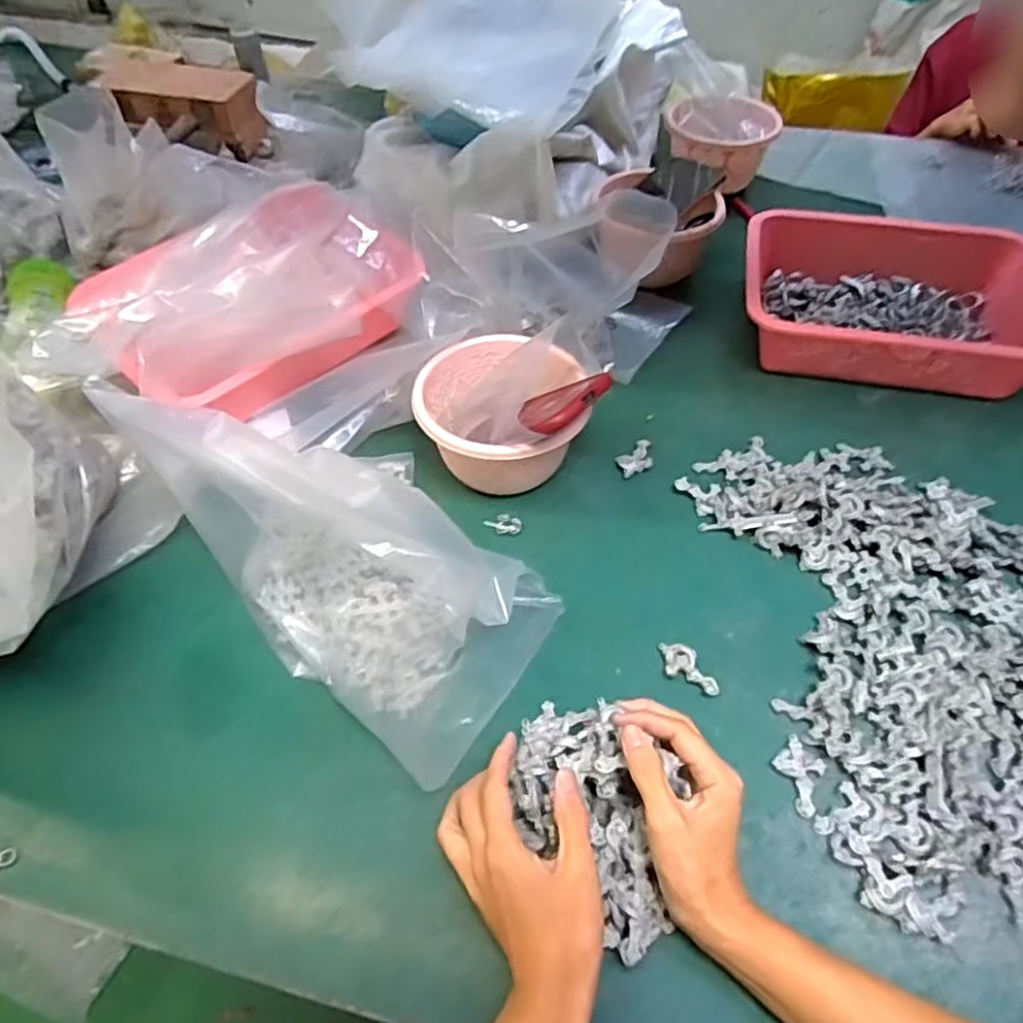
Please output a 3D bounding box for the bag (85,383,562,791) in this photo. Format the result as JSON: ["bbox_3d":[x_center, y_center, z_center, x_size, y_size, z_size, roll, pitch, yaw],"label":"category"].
[{"bbox_3d":[-0.121,0.014,0.530,0.344,0.125,0.184,36,60,25],"label":"bag"}]

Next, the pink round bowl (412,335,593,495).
[{"bbox_3d":[-0.007,-0.081,0.625,0.145,0.095,0.141,0,52,0],"label":"pink round bowl"}]

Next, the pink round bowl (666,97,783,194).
[{"bbox_3d":[0.278,-0.498,0.945,0.140,0.058,0.148,0,52,0],"label":"pink round bowl"}]

